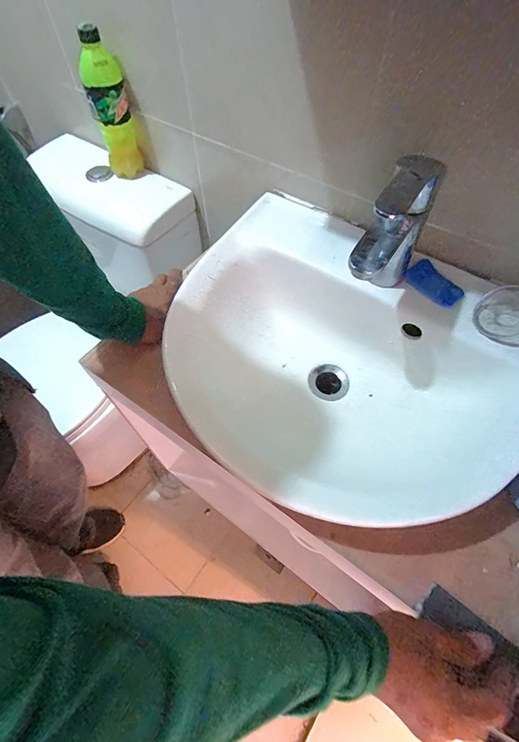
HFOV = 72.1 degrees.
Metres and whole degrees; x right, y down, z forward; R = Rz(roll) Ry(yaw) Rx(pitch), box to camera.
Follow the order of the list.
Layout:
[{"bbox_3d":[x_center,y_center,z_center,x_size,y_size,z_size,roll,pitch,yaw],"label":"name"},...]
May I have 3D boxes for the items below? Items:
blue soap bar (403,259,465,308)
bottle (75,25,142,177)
[{"bbox_3d":[0.231,-0.115,0.475,0.046,0.009,0.077,-29,62,-16],"label":"blue soap bar"},{"bbox_3d":[-0.261,-0.457,0.629,0.063,0.203,0.056,-17,60,-9],"label":"bottle"}]

